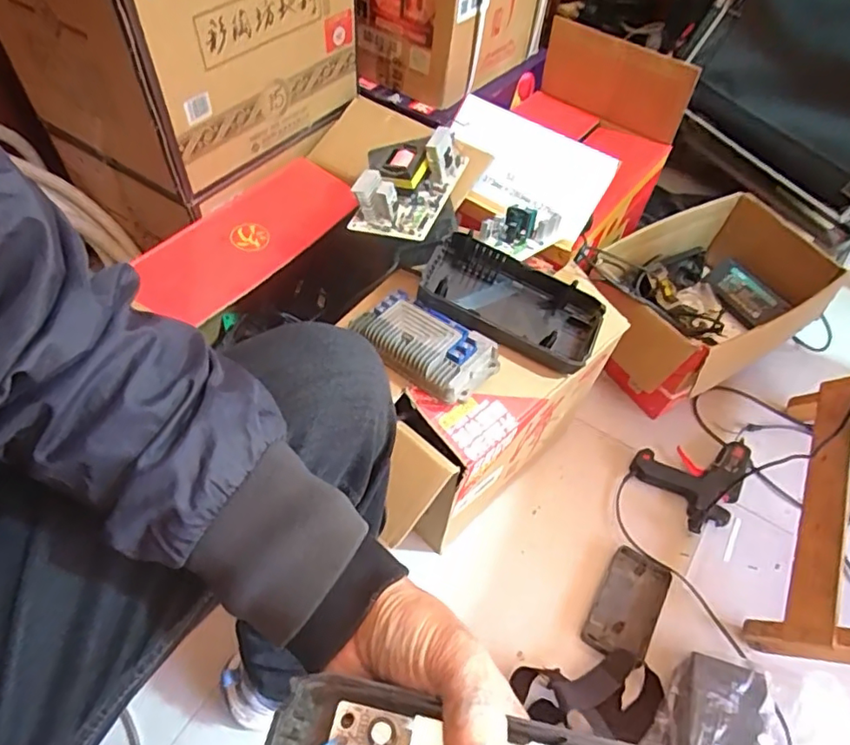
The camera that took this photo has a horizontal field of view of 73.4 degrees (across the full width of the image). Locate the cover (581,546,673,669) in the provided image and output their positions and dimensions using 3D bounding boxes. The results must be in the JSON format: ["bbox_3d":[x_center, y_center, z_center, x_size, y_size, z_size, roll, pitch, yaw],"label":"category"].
[{"bbox_3d":[0.287,0.327,0.803,0.081,0.016,0.160,29,57,16],"label":"cover"}]

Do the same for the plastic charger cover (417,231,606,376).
[{"bbox_3d":[0.107,-0.082,0.715,0.225,0.071,0.122,17,54,8],"label":"plastic charger cover"}]

